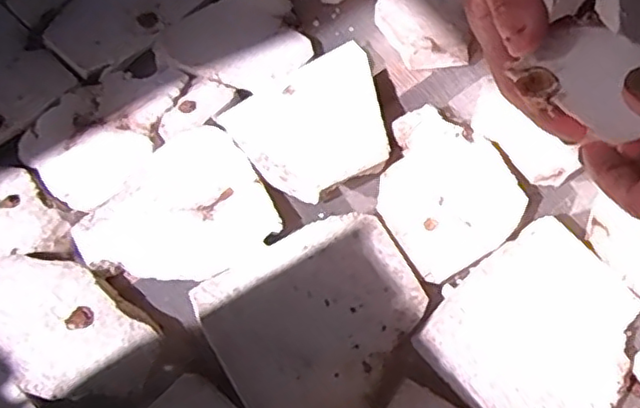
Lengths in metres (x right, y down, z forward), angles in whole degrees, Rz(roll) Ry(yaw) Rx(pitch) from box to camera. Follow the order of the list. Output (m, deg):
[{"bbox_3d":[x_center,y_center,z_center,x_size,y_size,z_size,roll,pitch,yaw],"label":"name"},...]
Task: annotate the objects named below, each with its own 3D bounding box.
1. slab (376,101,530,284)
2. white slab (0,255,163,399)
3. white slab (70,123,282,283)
[{"bbox_3d":[0.072,-0.010,0.384,0.078,0.019,0.093,-31,69,-10],"label":"slab"},{"bbox_3d":[-0.140,0.067,0.348,0.102,0.016,0.063,35,73,16],"label":"white slab"},{"bbox_3d":[-0.086,0.005,0.374,0.104,0.012,0.089,-28,69,-9],"label":"white slab"}]

